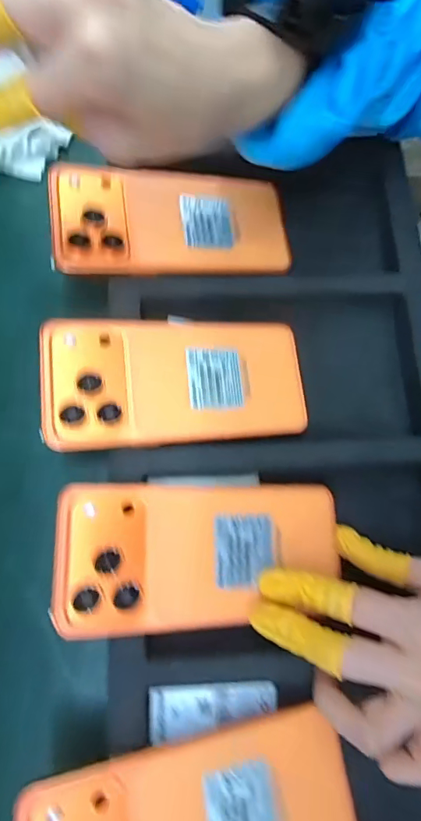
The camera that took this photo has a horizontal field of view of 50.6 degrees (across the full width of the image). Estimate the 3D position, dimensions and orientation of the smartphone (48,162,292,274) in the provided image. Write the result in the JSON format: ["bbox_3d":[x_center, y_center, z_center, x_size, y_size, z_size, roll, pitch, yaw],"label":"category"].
[{"bbox_3d":[-0.023,-0.129,0.305,0.160,0.006,0.076,-3,79,-17],"label":"smartphone"}]

